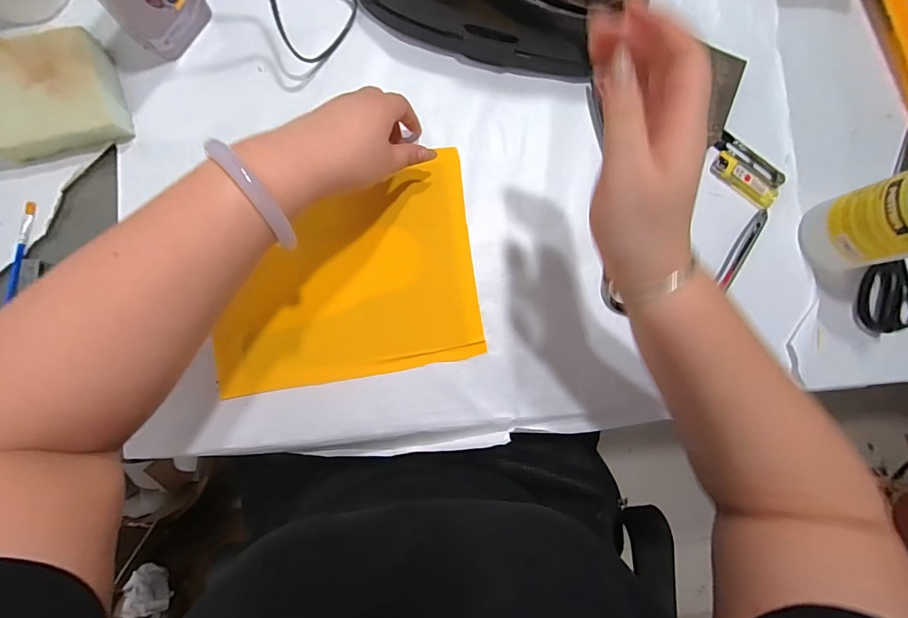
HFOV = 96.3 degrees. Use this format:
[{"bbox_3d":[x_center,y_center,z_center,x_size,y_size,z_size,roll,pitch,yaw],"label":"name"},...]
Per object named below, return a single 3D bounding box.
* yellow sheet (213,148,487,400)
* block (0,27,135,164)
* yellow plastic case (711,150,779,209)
[{"bbox_3d":[-0.102,-0.034,0.397,0.245,0.009,0.197,-8,86,-6],"label":"yellow sheet"},{"bbox_3d":[-0.376,-0.196,0.375,0.122,0.031,0.103,-19,87,-6],"label":"block"},{"bbox_3d":[0.316,-0.140,0.442,0.077,0.010,0.030,40,83,0],"label":"yellow plastic case"}]

